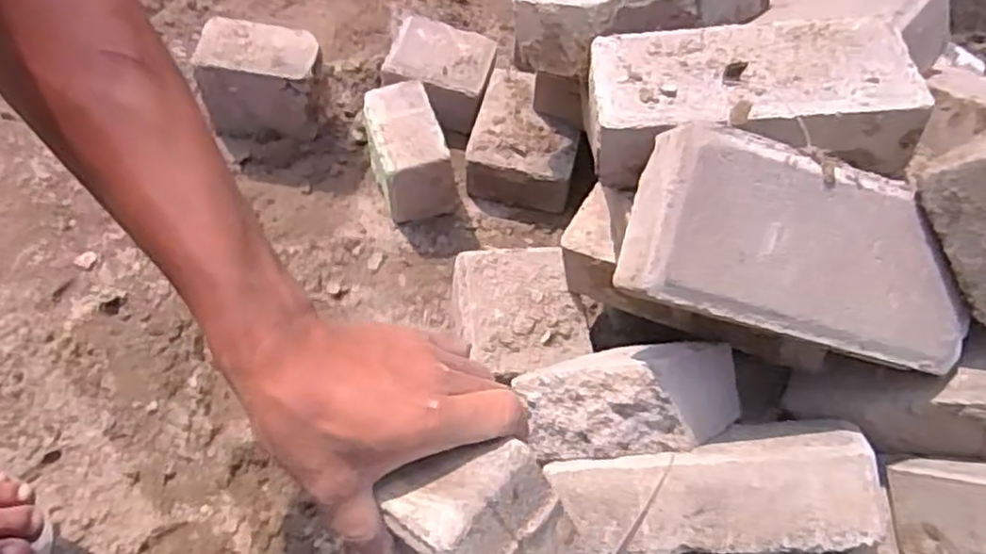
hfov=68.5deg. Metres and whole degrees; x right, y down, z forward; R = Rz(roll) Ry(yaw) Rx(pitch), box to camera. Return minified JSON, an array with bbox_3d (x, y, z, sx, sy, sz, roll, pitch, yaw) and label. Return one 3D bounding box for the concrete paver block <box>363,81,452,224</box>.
[{"bbox_3d":[-0.087,-0.123,0.722,0.071,0.089,0.106,-13,62,-14],"label":"concrete paver block"}]

